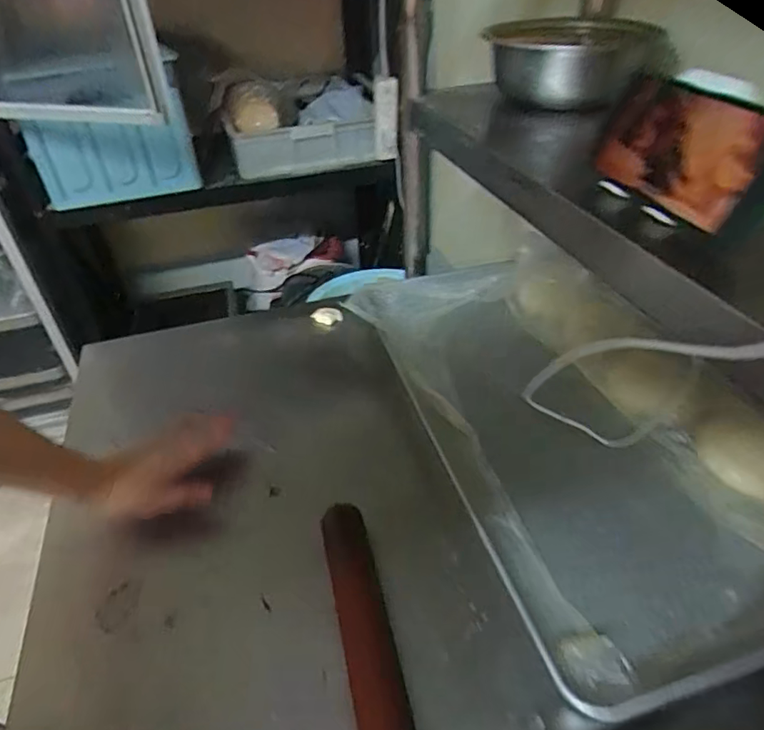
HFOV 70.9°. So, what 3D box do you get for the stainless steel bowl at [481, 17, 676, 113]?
[{"bbox_3d":[0.224,-0.375,0.662,0.181,0.070,0.190,2,40,6],"label":"stainless steel bowl"}]

